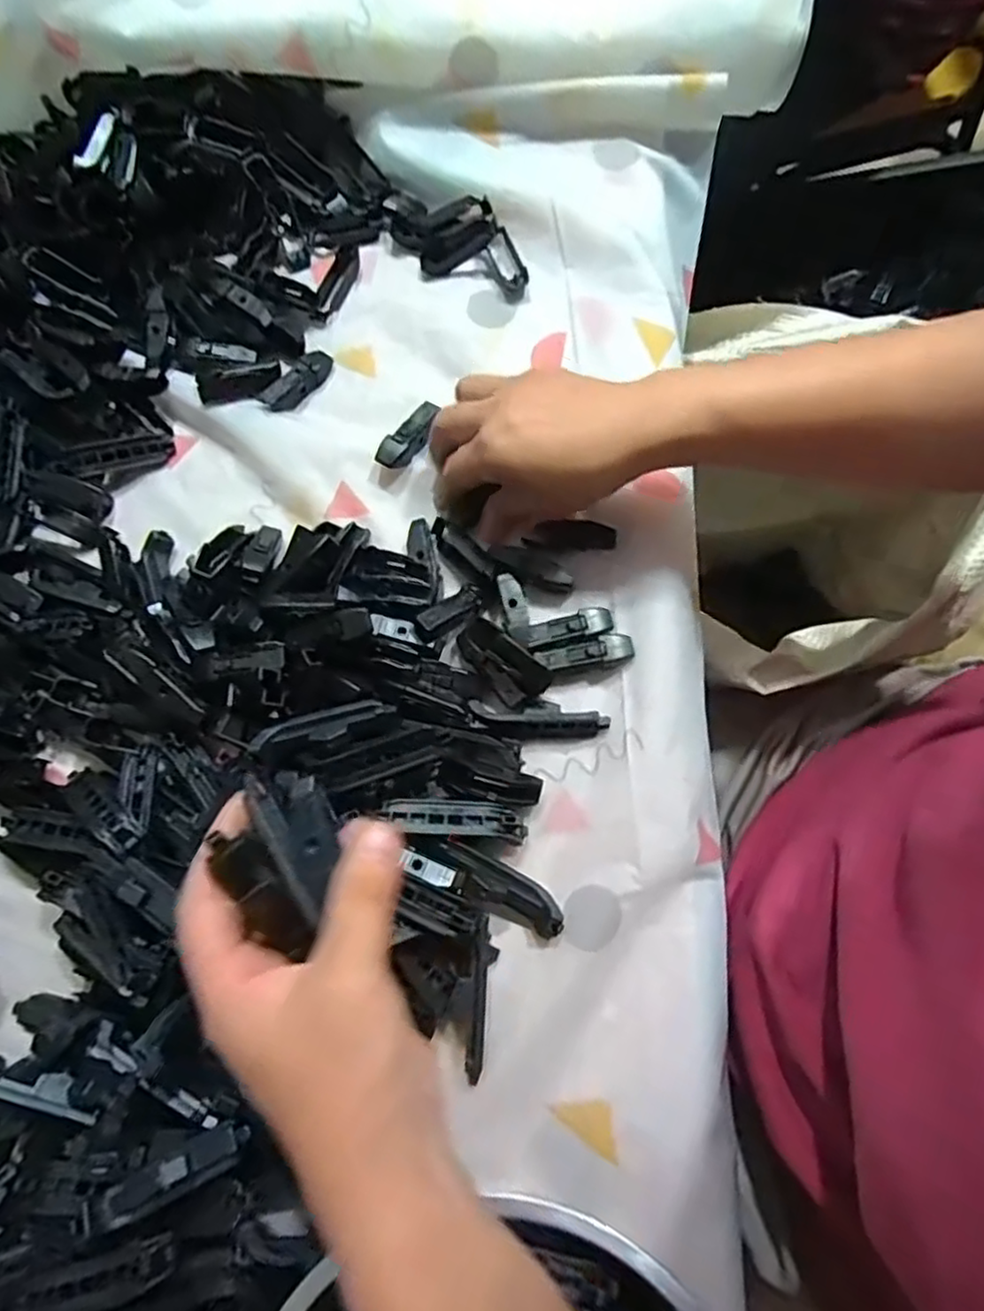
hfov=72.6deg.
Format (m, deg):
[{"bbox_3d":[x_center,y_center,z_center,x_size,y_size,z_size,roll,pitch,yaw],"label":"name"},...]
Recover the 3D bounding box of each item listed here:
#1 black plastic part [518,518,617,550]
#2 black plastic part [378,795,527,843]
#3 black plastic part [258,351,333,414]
[{"bbox_3d":[0.045,-0.069,0.381,0.051,0.009,0.012,0,75,6],"label":"black plastic part"},{"bbox_3d":[-0.018,0.081,0.338,0.070,0.014,0.019,6,77,3],"label":"black plastic part"},{"bbox_3d":[-0.126,-0.179,0.437,0.020,0.008,0.053,41,82,14],"label":"black plastic part"}]

